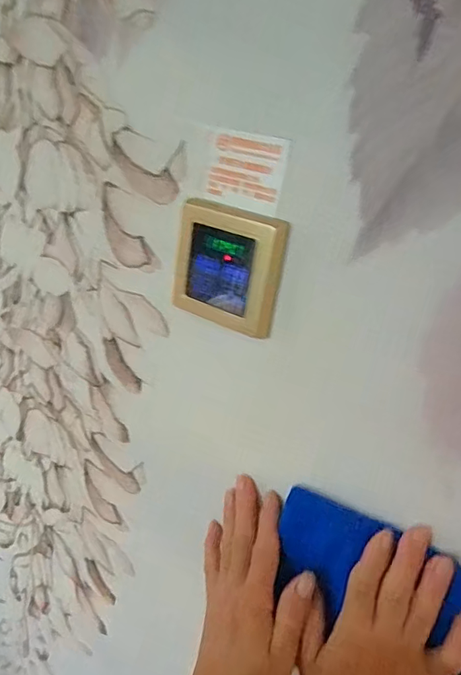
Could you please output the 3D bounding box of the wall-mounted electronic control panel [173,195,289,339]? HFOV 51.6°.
[{"bbox_3d":[-0.001,-0.051,0.346,0.081,0.081,0.019,20,28,25],"label":"wall-mounted electronic control panel"}]

